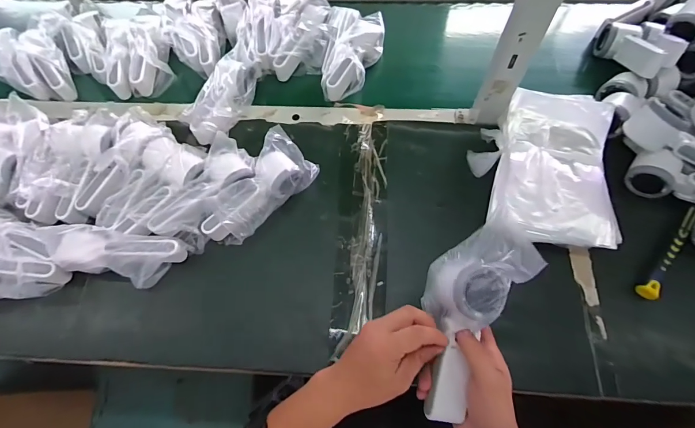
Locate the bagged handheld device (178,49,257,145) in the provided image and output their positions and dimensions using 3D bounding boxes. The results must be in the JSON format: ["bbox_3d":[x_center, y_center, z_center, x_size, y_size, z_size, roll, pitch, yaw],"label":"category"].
[{"bbox_3d":[-0.210,-0.201,0.622,0.069,0.065,0.178,14,67,8],"label":"bagged handheld device"}]

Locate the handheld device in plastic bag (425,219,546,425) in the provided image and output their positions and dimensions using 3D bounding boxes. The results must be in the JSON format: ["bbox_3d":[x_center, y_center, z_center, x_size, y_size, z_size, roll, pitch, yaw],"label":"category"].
[{"bbox_3d":[0.131,0.109,0.383,0.106,0.051,0.216,23,83,10],"label":"handheld device in plastic bag"}]

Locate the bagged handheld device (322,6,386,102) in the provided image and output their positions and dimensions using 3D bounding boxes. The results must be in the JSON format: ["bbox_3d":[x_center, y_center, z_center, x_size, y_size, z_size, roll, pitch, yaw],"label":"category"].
[{"bbox_3d":[0.013,-0.303,0.655,0.102,0.070,0.172,3,66,3],"label":"bagged handheld device"}]

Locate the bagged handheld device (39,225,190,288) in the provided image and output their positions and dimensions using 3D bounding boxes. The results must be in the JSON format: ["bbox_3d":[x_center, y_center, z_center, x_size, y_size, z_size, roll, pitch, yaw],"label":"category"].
[{"bbox_3d":[-0.325,0.060,0.505,0.178,0.044,0.071,9,69,-12],"label":"bagged handheld device"}]

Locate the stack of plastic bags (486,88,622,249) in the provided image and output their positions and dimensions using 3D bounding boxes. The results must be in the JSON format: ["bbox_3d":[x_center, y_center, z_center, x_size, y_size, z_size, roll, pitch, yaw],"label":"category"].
[{"bbox_3d":[0.307,-0.071,0.530,0.179,0.061,0.243,14,67,8],"label":"stack of plastic bags"}]

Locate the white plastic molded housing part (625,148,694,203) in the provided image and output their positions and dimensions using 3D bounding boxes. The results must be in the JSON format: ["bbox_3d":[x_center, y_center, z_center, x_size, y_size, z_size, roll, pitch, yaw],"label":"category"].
[{"bbox_3d":[0.498,-0.040,0.507,0.166,0.051,0.050,24,71,28],"label":"white plastic molded housing part"}]

